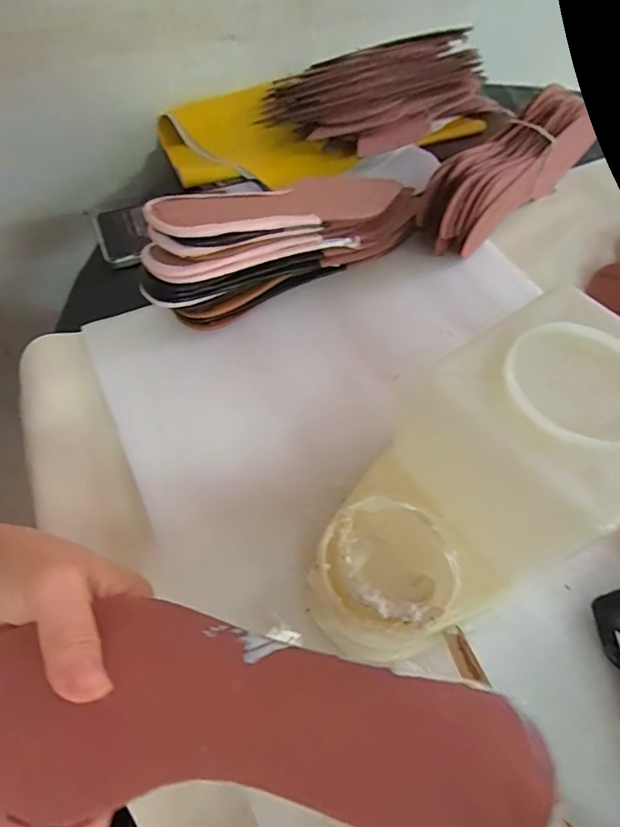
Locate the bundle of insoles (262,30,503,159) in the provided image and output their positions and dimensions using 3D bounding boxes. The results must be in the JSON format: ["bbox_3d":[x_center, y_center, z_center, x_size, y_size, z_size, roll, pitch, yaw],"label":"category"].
[{"bbox_3d":[0.102,-0.366,0.513,0.288,0.075,0.108,-28,62,-21],"label":"bundle of insoles"}]

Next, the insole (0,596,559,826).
[{"bbox_3d":[-0.041,0.114,0.178,0.240,0.011,0.070,0,52,6],"label":"insole"}]

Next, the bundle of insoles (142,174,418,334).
[{"bbox_3d":[-0.007,-0.154,0.365,0.268,0.080,0.072,-26,62,-20],"label":"bundle of insoles"}]

